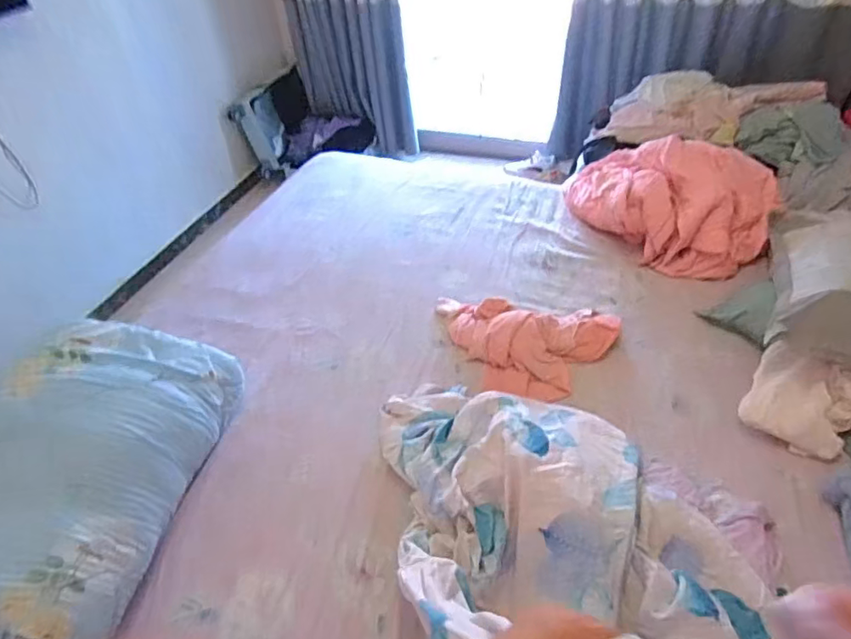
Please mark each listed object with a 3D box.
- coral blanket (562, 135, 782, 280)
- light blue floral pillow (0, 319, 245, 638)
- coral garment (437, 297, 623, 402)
[{"bbox_3d":[0.732,-0.423,1.692,0.642,0.225,0.526,25,51,28],"label":"coral blanket"},{"bbox_3d":[-0.643,0.262,1.007,0.342,0.205,0.566,4,44,10],"label":"light blue floral pillow"},{"bbox_3d":[0.248,0.041,1.333,0.441,0.118,0.260,4,44,9],"label":"coral garment"}]

